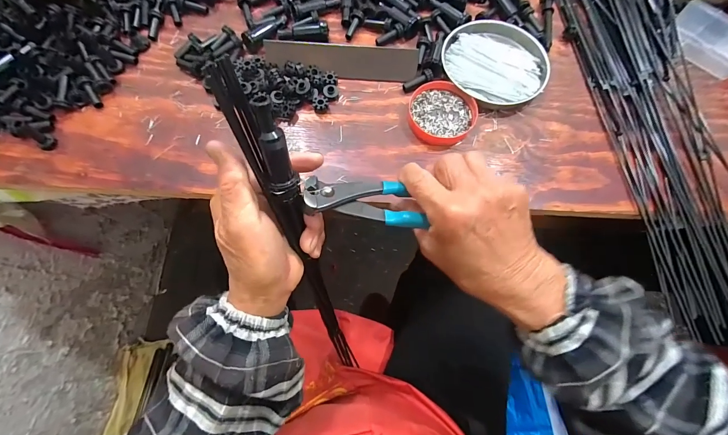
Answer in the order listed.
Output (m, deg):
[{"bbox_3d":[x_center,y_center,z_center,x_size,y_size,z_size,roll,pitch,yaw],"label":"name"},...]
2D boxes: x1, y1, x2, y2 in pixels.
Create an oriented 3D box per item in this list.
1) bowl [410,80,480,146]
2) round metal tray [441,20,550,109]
[{"bbox_3d":[0.092,-0.125,0.384,0.079,0.012,0.079,0,73,-1],"label":"bowl"},{"bbox_3d":[0.167,-0.200,0.409,0.129,0.016,0.129,5,70,0],"label":"round metal tray"}]

